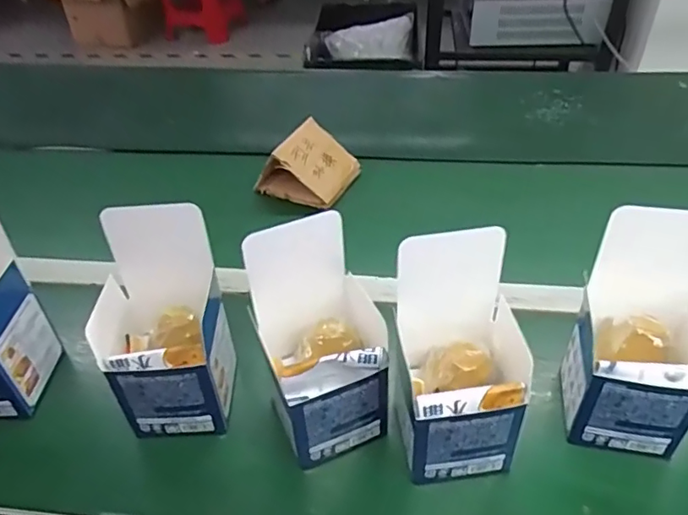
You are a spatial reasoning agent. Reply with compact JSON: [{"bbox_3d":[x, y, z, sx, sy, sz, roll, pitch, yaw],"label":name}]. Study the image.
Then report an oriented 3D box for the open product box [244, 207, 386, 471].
[{"bbox_3d":[-0.018,0.069,0.449,0.103,0.178,0.103,-10,41,-8],"label":"open product box"}]

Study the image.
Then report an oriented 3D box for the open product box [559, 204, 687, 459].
[{"bbox_3d":[0.240,0.063,0.440,0.092,0.180,0.098,9,42,13],"label":"open product box"}]

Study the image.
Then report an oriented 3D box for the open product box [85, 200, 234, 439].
[{"bbox_3d":[-0.156,0.054,0.476,0.095,0.181,0.110,-3,40,0],"label":"open product box"}]

